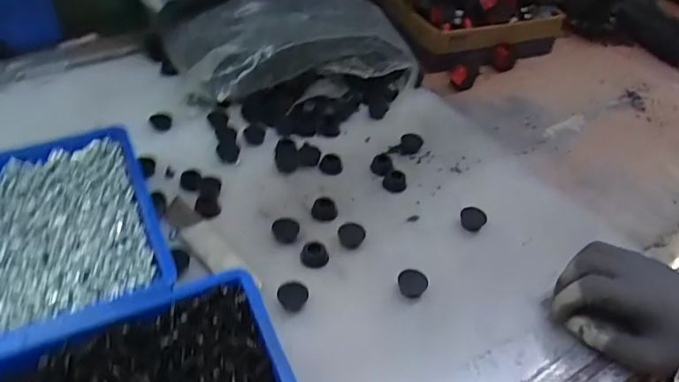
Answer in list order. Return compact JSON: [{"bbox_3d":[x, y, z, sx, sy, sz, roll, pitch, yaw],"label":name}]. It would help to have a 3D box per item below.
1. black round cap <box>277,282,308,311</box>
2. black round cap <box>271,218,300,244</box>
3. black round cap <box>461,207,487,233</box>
[{"bbox_3d":[-0.037,0.084,0.408,0.022,0.008,0.024,2,45,-2],"label":"black round cap"},{"bbox_3d":[-0.049,0.035,0.457,0.024,0.010,0.024,2,45,-2],"label":"black round cap"},{"bbox_3d":[0.128,0.026,0.484,0.021,0.012,0.023,2,45,-2],"label":"black round cap"}]

